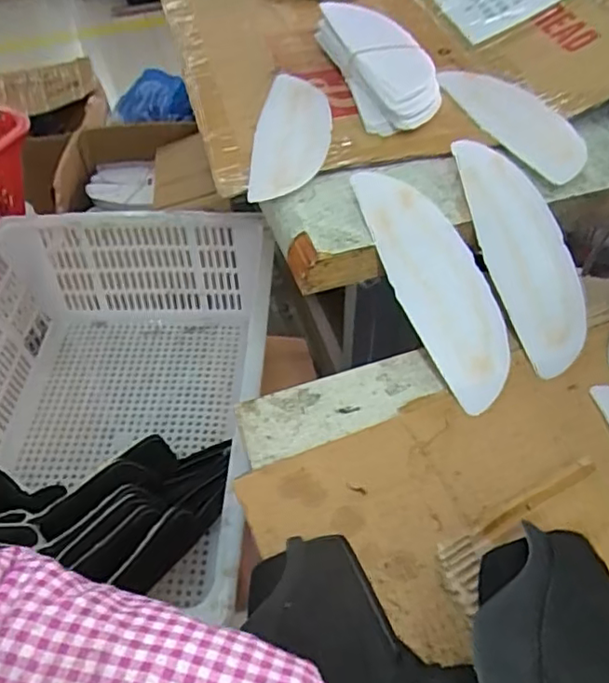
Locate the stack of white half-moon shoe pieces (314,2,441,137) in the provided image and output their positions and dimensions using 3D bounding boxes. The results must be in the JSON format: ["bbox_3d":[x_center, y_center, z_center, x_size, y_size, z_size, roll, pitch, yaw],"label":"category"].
[{"bbox_3d":[0.069,-0.290,0.636,0.077,0.053,0.226,-14,51,-9],"label":"stack of white half-moon shoe pieces"}]

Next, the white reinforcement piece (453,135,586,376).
[{"bbox_3d":[0.186,-0.076,0.513,0.067,0.015,0.209,-12,72,-7],"label":"white reinforcement piece"}]

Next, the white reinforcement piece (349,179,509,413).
[{"bbox_3d":[0.107,-0.052,0.497,0.076,0.018,0.220,-19,73,-13],"label":"white reinforcement piece"}]

